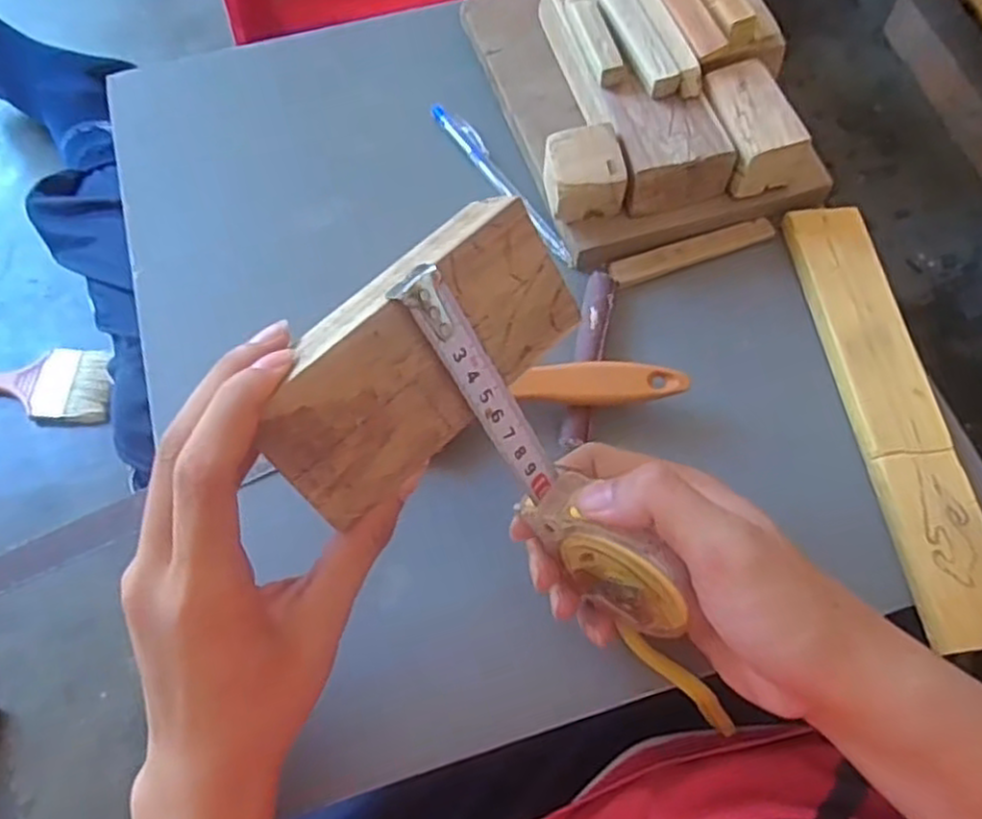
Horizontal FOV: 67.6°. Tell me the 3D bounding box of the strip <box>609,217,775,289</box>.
[{"bbox_3d":[0.115,-0.090,0.416,0.099,0.009,0.015,-23,67,-2],"label":"strip"}]

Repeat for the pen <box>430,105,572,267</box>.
[{"bbox_3d":[0.008,-0.138,0.440,0.014,0.012,0.139,-34,68,-7],"label":"pen"}]

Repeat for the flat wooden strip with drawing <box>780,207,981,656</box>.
[{"bbox_3d":[0.207,-0.003,0.377,0.043,0.011,0.240,-8,66,-2],"label":"flat wooden strip with drawing"}]

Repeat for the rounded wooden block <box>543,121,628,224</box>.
[{"bbox_3d":[0.052,-0.127,0.399,0.047,0.035,0.044,-13,67,2],"label":"rounded wooden block"}]

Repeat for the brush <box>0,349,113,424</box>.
[{"bbox_3d":[-0.418,-0.024,0.639,0.180,0.015,0.064,3,62,4],"label":"brush"}]

